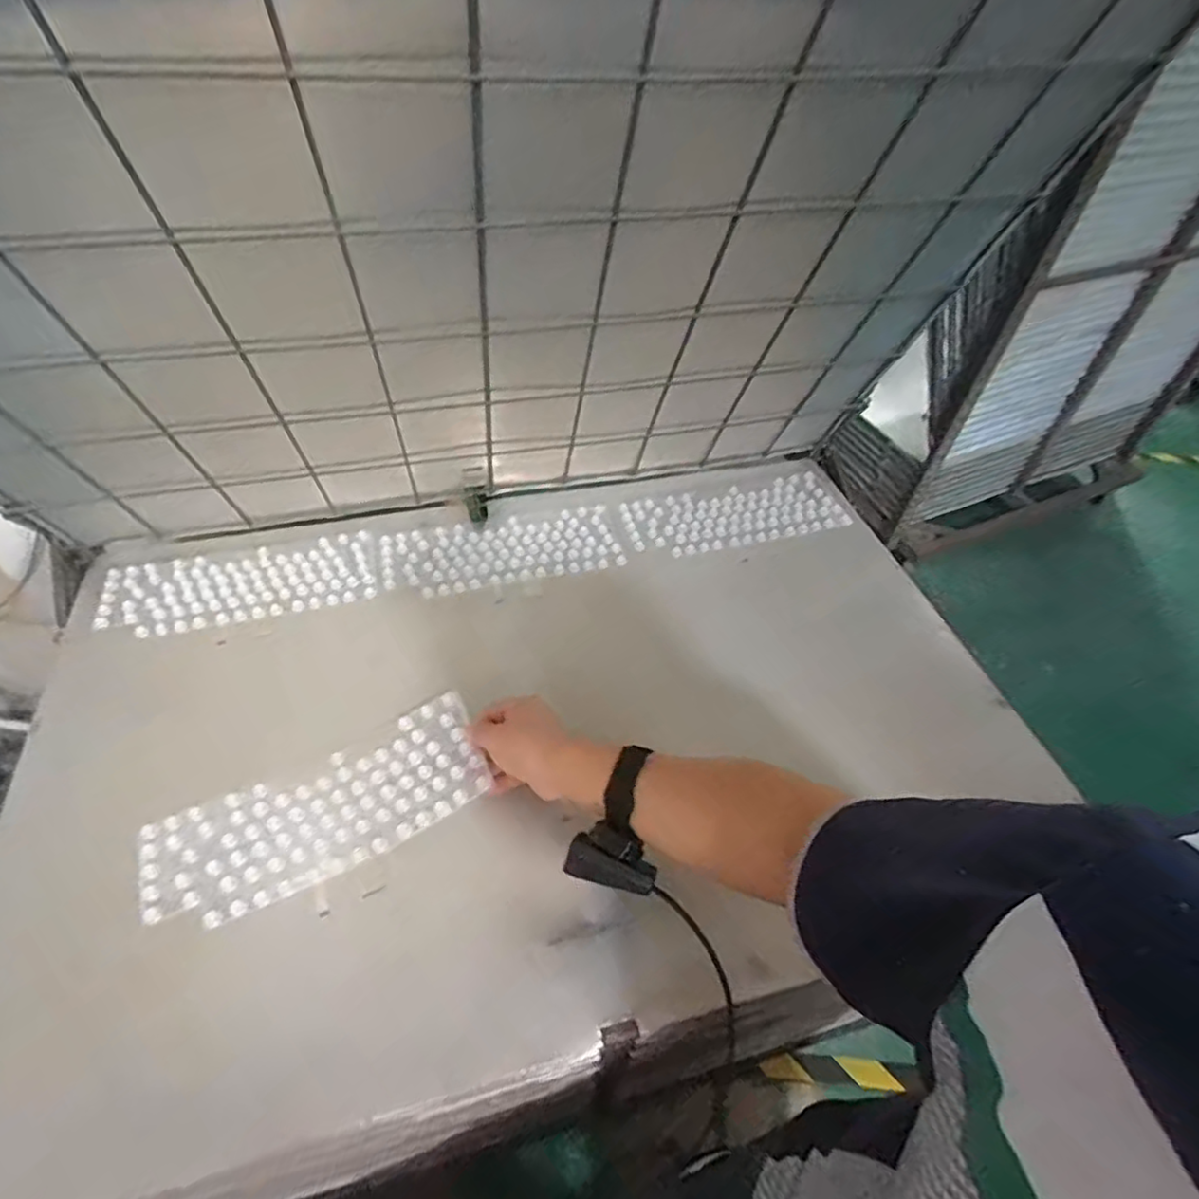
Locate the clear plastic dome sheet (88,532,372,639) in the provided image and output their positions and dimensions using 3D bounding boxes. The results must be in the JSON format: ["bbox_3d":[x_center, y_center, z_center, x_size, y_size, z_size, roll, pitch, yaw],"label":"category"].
[{"bbox_3d":[-0.431,-0.018,0.776,0.299,0.013,0.117,-12,51,-14],"label":"clear plastic dome sheet"}]

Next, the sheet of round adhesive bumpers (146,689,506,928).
[{"bbox_3d":[-0.246,0.189,0.575,0.286,0.021,0.112,-22,56,-14],"label":"sheet of round adhesive bumpers"}]

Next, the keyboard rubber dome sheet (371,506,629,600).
[{"bbox_3d":[-0.122,-0.064,0.836,0.294,0.014,0.120,-10,51,-12],"label":"keyboard rubber dome sheet"}]

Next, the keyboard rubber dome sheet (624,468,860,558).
[{"bbox_3d":[0.184,-0.117,0.899,0.296,0.012,0.114,-10,56,-4],"label":"keyboard rubber dome sheet"}]

